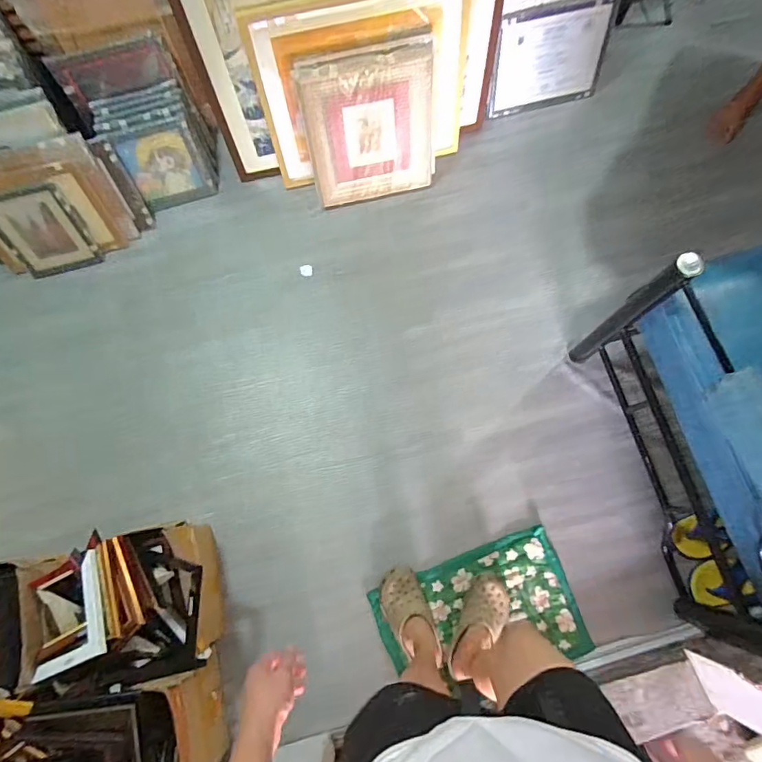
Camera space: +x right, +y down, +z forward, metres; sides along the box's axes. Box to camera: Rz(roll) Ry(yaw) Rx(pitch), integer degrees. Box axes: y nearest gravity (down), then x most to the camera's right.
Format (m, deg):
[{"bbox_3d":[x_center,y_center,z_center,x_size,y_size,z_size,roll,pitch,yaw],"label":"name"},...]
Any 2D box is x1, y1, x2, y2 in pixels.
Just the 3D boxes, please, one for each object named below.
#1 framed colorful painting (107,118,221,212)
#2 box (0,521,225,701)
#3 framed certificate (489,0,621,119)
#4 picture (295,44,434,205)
[{"bbox_3d":[-0.651,-0.653,1.506,0.217,0.236,0.023,-25,43,-9],"label":"framed colorful painting"},{"bbox_3d":[-0.681,0.506,1.072,0.614,0.259,0.304,-4,75,-12],"label":"box"},{"bbox_3d":[0.544,-1.023,1.568,0.372,0.282,0.019,-12,50,-1],"label":"framed certificate"},{"bbox_3d":[-0.024,-0.716,1.422,0.376,0.401,0.052,-16,55,-5],"label":"picture"}]

